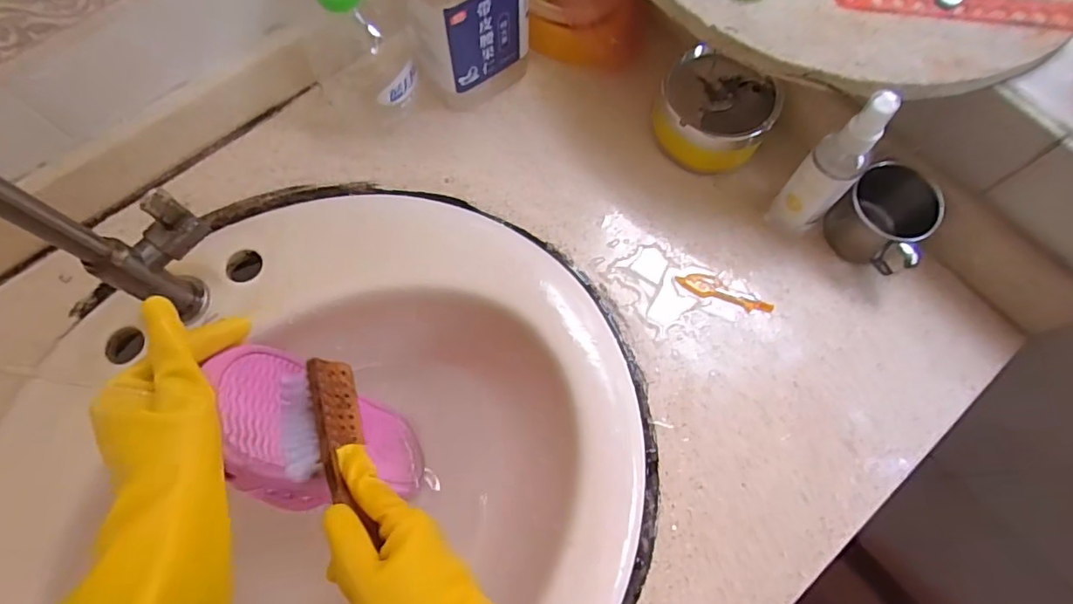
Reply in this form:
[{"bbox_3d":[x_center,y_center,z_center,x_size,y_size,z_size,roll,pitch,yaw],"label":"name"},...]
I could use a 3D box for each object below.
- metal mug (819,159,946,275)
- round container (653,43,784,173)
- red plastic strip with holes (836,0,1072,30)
[{"bbox_3d":[0.279,-0.068,0.448,0.065,0.062,0.069,0,70,0],"label":"metal mug"},{"bbox_3d":[0.153,-0.164,0.485,0.100,0.050,0.089,17,71,6],"label":"round container"},{"bbox_3d":[0.285,-0.198,0.373,0.162,0.004,0.023,5,70,2],"label":"red plastic strip with holes"}]

